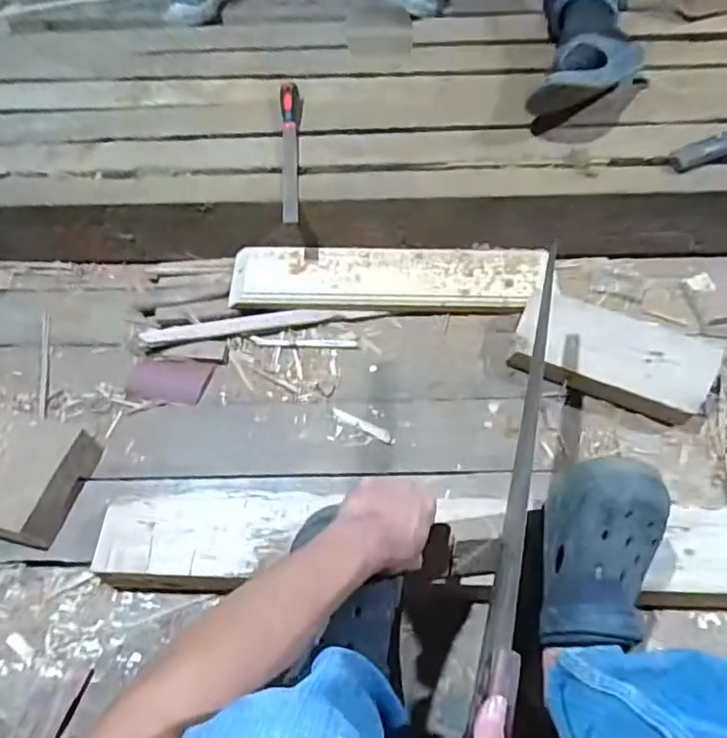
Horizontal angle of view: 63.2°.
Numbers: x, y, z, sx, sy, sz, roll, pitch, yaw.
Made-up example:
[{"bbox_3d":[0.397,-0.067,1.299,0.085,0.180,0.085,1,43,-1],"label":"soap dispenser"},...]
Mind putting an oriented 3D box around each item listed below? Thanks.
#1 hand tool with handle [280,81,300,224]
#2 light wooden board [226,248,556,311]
[{"bbox_3d":[-0.112,-0.332,0.892,0.029,0.036,0.275,-2,59,-1],"label":"hand tool with handle"},{"bbox_3d":[0.036,-0.138,0.882,0.458,0.034,0.099,1,59,1],"label":"light wooden board"}]

